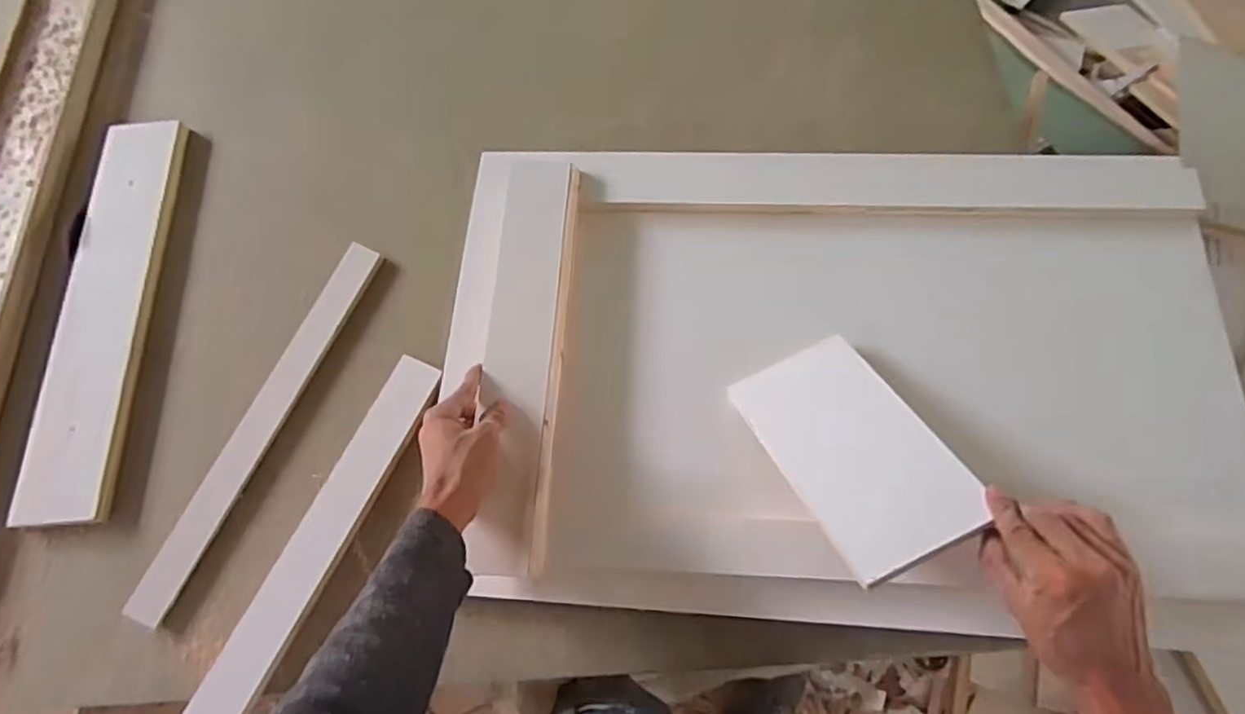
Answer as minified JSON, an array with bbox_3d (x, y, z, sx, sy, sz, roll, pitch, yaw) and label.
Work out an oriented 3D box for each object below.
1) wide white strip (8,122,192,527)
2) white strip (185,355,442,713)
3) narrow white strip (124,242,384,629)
[{"bbox_3d":[-0.588,-0.056,0.745,0.100,0.019,0.476,-3,70,2],"label":"wide white strip"},{"bbox_3d":[-0.305,0.193,0.639,0.057,0.016,0.428,22,71,12],"label":"white strip"},{"bbox_3d":[-0.382,0.066,0.699,0.040,0.010,0.430,22,73,11],"label":"narrow white strip"}]

